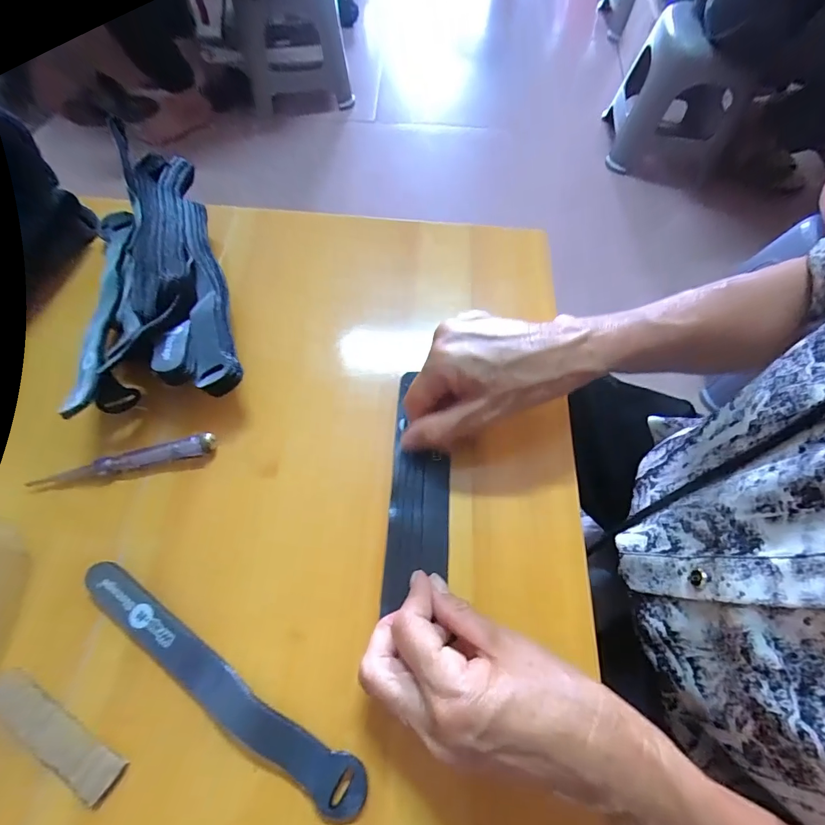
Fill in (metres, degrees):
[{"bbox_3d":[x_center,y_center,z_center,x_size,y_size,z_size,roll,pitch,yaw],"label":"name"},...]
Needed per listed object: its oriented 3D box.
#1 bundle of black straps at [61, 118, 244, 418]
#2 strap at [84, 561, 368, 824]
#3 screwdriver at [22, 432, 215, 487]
[{"bbox_3d":[-0.198,-0.126,0.329,0.111,0.037,0.264,-9,65,-8],"label":"bundle of black straps"},{"bbox_3d":[-0.111,0.150,0.234,0.198,0.006,0.026,30,64,12],"label":"strap"},{"bbox_3d":[-0.194,0.034,0.289,0.114,0.017,0.013,-11,66,-9],"label":"screwdriver"}]

